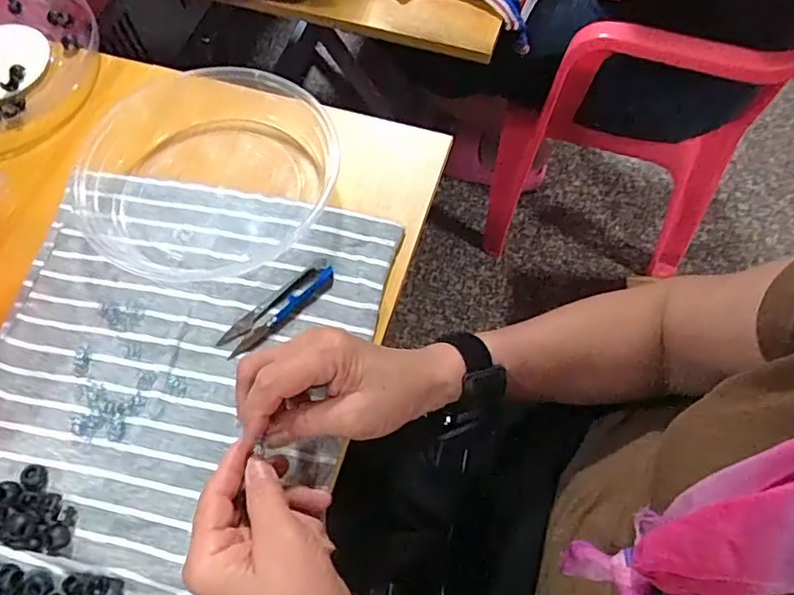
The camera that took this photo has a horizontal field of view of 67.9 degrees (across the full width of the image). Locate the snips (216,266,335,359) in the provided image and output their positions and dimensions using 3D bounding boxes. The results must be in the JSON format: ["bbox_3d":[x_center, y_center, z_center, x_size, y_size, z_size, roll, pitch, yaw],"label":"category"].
[{"bbox_3d":[-0.090,0.007,0.452,0.099,0.006,0.025,-39,70,-16],"label":"snips"}]

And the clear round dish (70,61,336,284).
[{"bbox_3d":[-0.161,-0.107,0.488,0.196,0.033,0.191,26,68,13],"label":"clear round dish"}]

